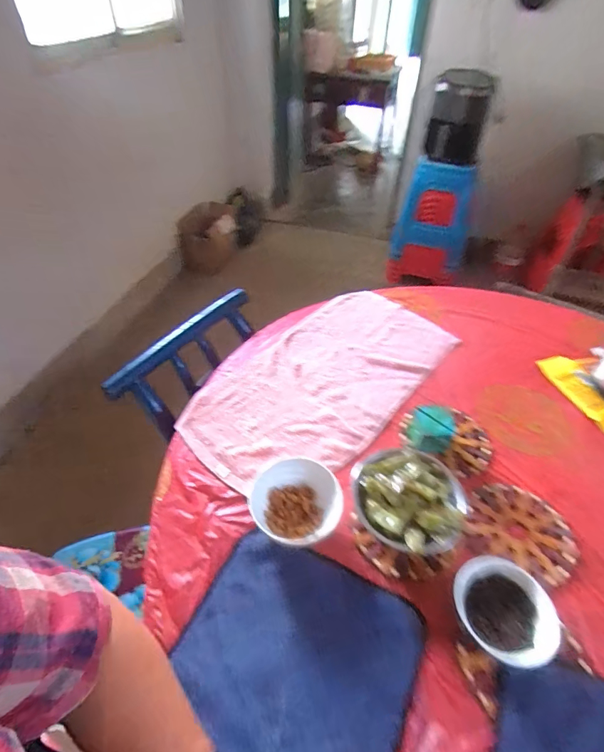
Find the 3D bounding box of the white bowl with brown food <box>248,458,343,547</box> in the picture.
[{"bbox_3d":[-0.009,0.206,0.656,0.140,0.052,0.135,0,46,0],"label":"white bowl with brown food"}]

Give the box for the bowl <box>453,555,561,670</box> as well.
[{"bbox_3d":[0.261,0.311,0.544,0.103,0.071,0.123,-9,47,-9],"label":"bowl"}]

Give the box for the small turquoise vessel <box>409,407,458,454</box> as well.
[{"bbox_3d":[0.235,0.095,0.751,0.066,0.075,0.061,0,46,0],"label":"small turquoise vessel"}]

